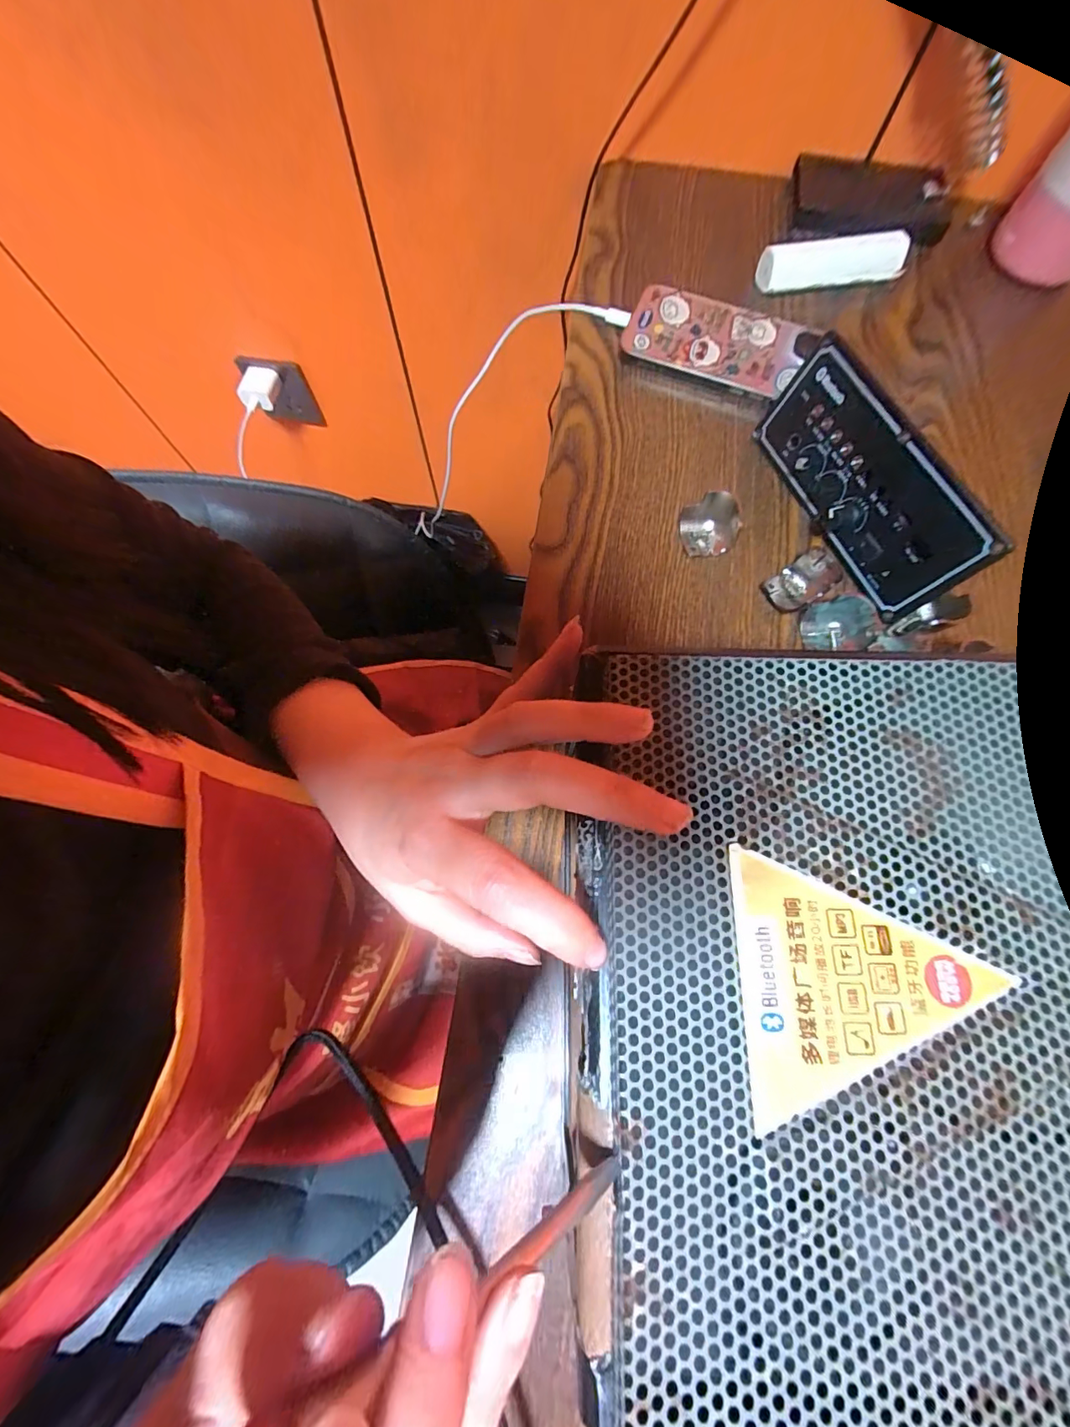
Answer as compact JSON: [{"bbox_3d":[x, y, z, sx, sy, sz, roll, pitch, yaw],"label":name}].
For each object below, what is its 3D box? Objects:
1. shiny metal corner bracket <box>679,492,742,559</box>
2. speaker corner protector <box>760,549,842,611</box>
[{"bbox_3d":[0.104,-0.109,0.275,0.033,0.027,0.026,1,73,-1],"label":"shiny metal corner bracket"},{"bbox_3d":[0.150,-0.074,0.268,0.029,0.024,0.026,-39,78,-11],"label":"speaker corner protector"}]

